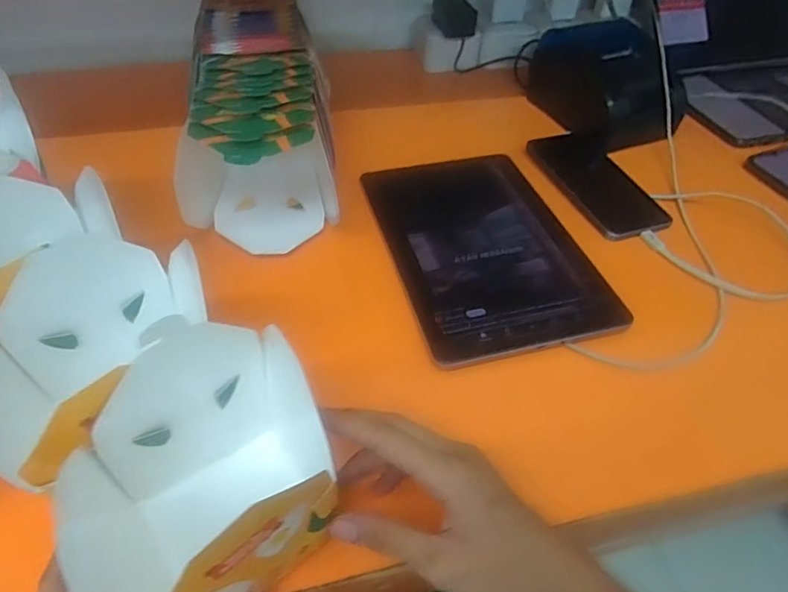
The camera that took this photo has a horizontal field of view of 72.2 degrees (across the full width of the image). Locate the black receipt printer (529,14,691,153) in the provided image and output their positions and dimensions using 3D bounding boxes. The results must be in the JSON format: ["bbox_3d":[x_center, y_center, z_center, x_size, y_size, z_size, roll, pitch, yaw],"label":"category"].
[{"bbox_3d":[0.252,-0.247,0.630,0.102,0.096,0.171,-17,49,-19],"label":"black receipt printer"}]

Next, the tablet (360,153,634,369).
[{"bbox_3d":[0.078,-0.050,0.491,0.162,0.014,0.249,-10,47,-13],"label":"tablet"}]

